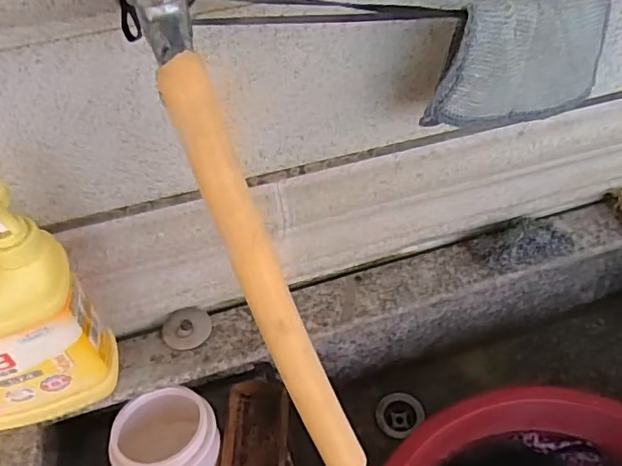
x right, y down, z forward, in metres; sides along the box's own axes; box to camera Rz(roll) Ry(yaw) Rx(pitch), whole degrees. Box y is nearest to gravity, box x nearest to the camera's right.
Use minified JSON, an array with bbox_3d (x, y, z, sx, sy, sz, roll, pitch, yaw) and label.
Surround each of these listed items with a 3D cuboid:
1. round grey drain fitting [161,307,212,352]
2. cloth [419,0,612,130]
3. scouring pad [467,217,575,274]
[{"bbox_3d":[-0.119,0.091,0.559,0.046,0.009,0.042,-2,47,2],"label":"round grey drain fitting"},{"bbox_3d":[0.144,-0.118,0.401,0.131,0.087,0.019,-17,48,-12],"label":"cloth"},{"bbox_3d":[0.221,0.004,0.602,0.103,0.036,0.055,-13,47,-9],"label":"scouring pad"}]

